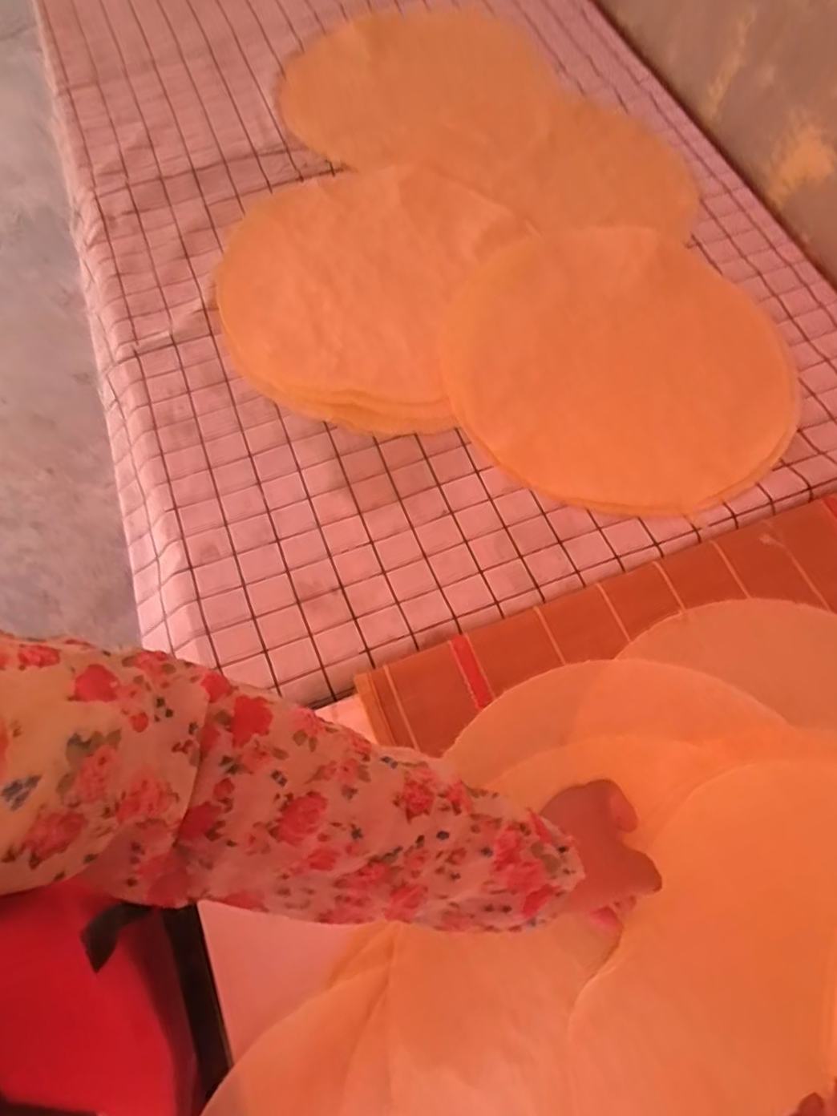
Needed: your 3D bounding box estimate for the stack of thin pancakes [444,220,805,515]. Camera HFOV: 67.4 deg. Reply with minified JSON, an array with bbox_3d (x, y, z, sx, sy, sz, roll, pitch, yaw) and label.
[{"bbox_3d":[0.217,-0.218,0.662,0.345,0.030,0.352,23,69,11],"label":"stack of thin pancakes"}]

